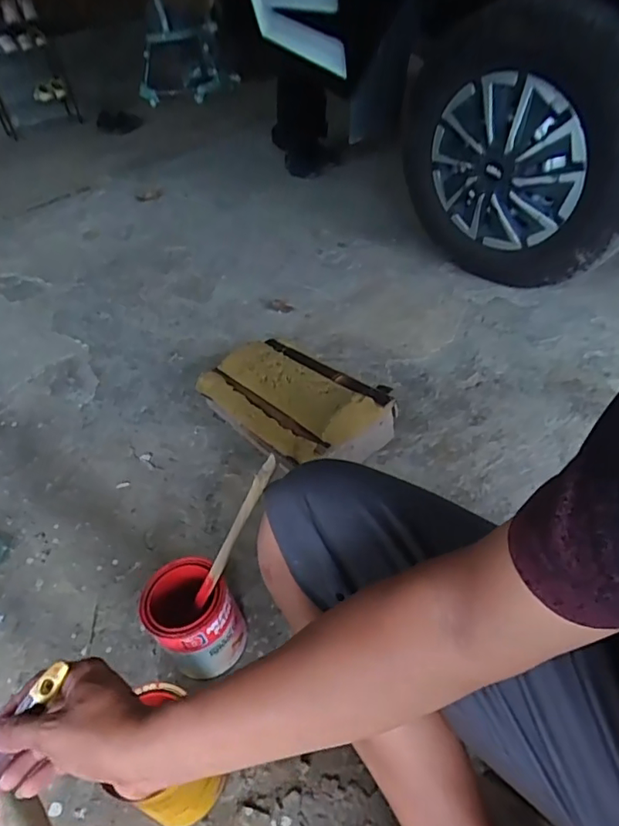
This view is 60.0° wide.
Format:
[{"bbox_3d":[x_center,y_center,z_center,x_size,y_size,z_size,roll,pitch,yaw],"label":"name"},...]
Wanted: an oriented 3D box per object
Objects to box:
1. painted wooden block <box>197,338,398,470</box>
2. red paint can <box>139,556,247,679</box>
[{"bbox_3d":[-0.028,-0.017,1.018,0.223,0.135,0.324,-33,49,-24],"label":"painted wooden block"},{"bbox_3d":[-0.153,0.276,0.716,0.104,0.130,0.107,-4,43,4],"label":"red paint can"}]

